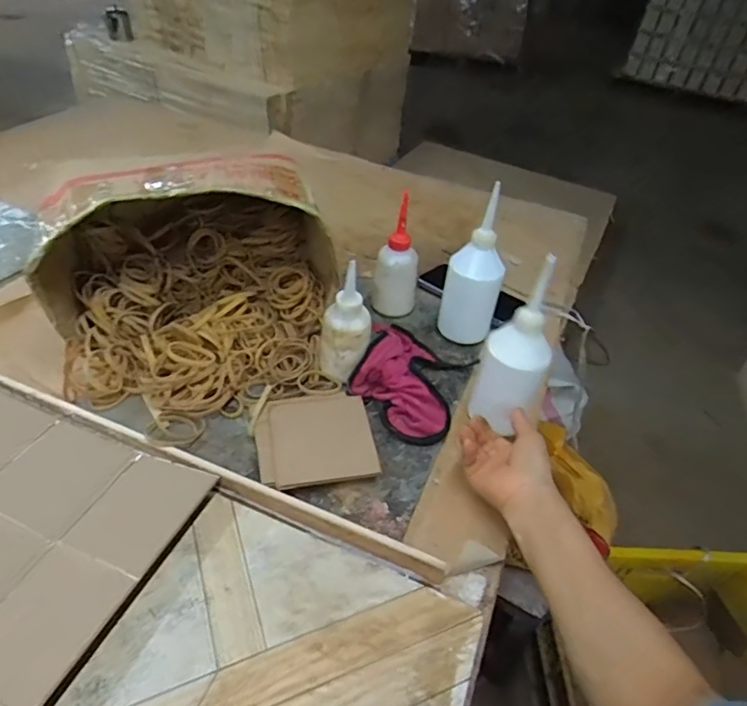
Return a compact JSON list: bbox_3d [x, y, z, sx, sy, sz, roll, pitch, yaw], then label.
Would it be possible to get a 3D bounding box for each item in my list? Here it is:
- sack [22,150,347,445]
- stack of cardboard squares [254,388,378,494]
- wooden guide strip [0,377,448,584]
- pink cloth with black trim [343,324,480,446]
[{"bbox_3d":[-0.208,-0.094,0.602,0.307,0.208,0.350,-7,45,-12],"label":"sack"},{"bbox_3d":[-0.063,0.094,0.553,0.118,0.024,0.117,-6,45,-11],"label":"stack of cardboard squares"},{"bbox_3d":[-0.186,0.114,0.520,0.533,0.027,0.021,18,45,13],"label":"wooden guide strip"},{"bbox_3d":[0.048,0.020,0.616,0.125,0.053,0.162,21,46,16],"label":"pink cloth with black trim"}]

